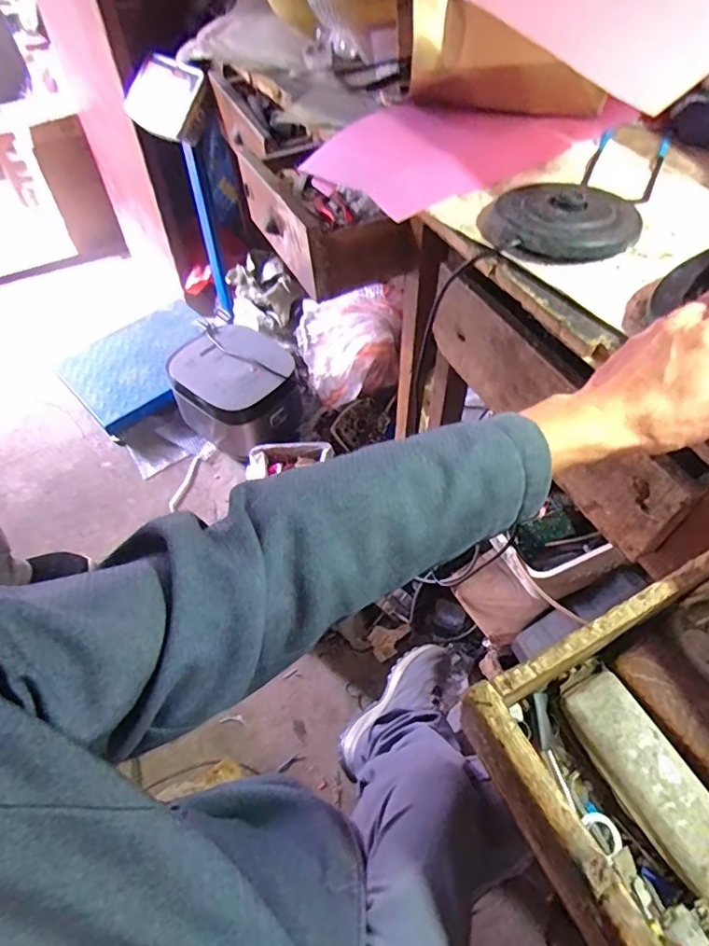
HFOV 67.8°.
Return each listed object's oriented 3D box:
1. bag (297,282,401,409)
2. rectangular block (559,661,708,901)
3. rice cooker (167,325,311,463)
[{"bbox_3d":[0.001,-0.349,1.400,0.276,0.188,0.243,-13,56,-8],"label":"bag"},{"bbox_3d":[0.227,0.232,0.412,0.055,0.026,0.159,-25,59,-15],"label":"rectangular block"},{"bbox_3d":[-0.302,-0.206,1.405,0.321,0.220,0.268,32,62,21],"label":"rice cooker"}]

